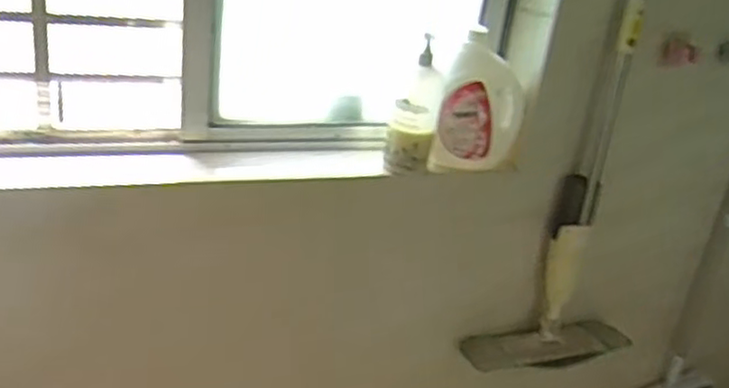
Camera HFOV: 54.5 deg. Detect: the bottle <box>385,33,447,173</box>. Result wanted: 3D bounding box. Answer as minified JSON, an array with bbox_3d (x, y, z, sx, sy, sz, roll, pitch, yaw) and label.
[{"bbox_3d":[0.093,-0.153,1.260,0.081,0.229,0.098,10,23,5],"label":"bottle"}]

